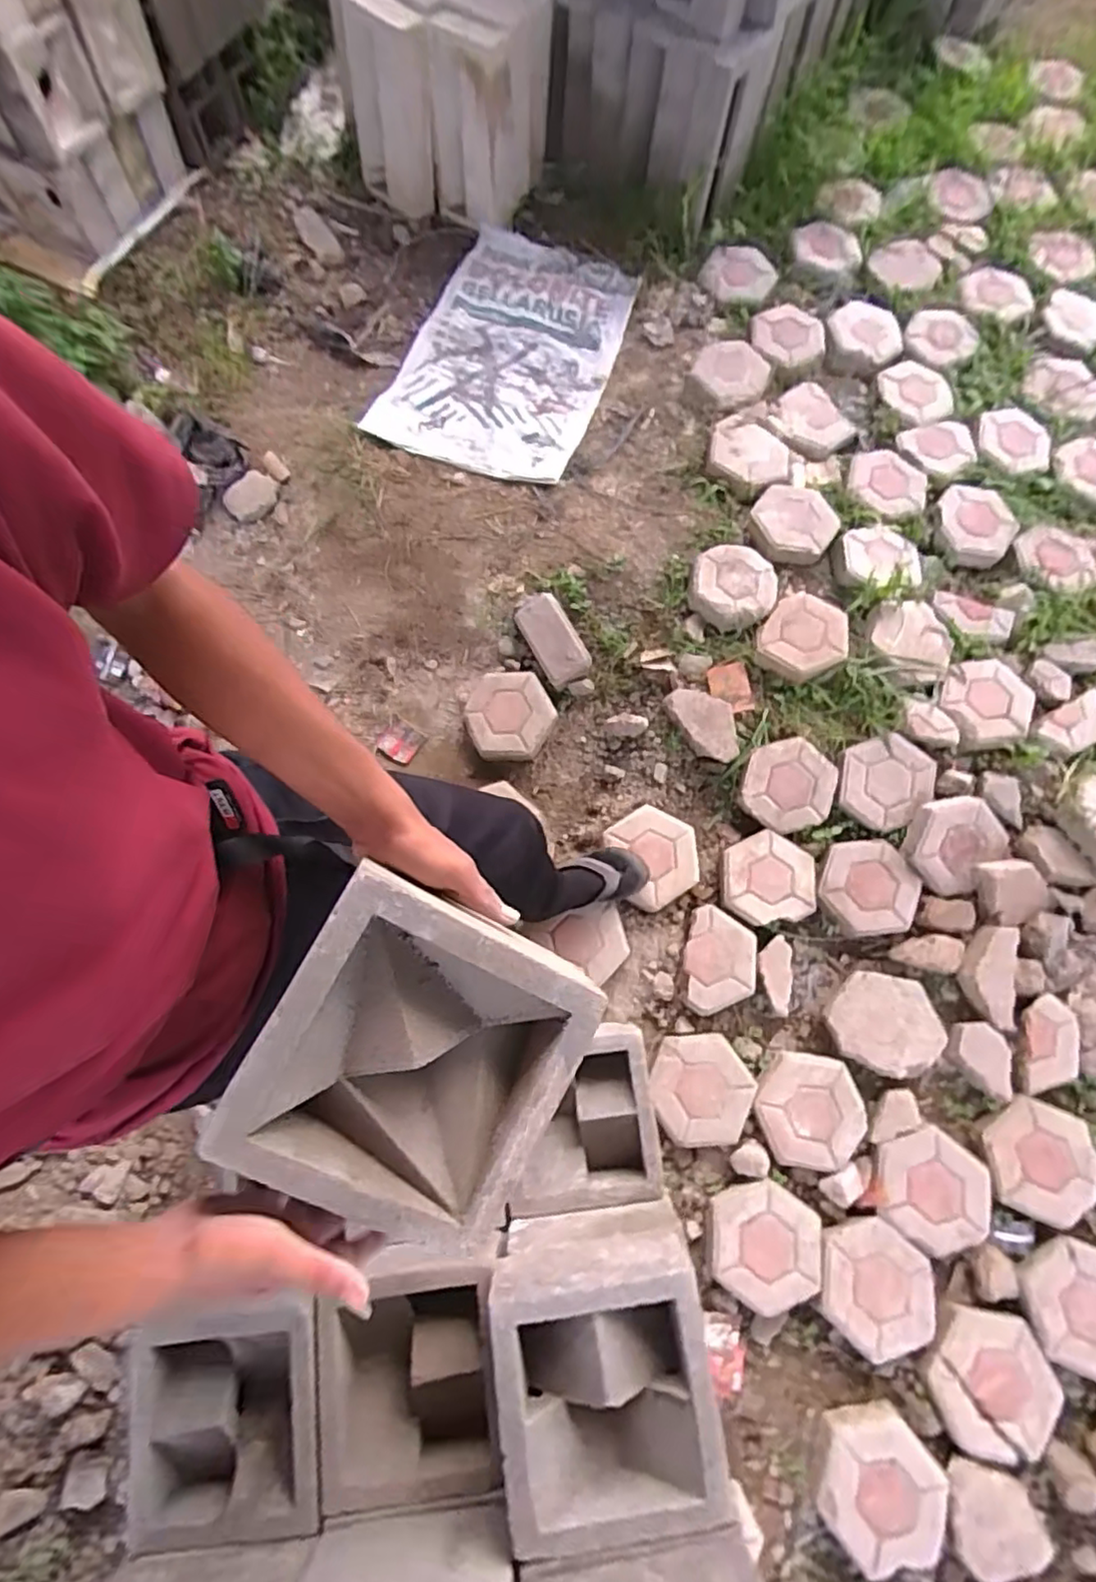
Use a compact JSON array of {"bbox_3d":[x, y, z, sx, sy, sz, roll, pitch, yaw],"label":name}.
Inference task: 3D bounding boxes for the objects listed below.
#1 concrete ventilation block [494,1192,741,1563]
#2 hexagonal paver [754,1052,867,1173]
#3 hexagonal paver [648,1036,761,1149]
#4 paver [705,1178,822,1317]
[{"bbox_3d":[0.055,0.591,0.668,0.197,0.173,0.206,-7,74,-2],"label":"concrete ventilation block"},{"bbox_3d":[0.520,0.631,1.265,0.213,0.039,0.209,9,74,3],"label":"hexagonal paver"},{"bbox_3d":[0.309,0.589,1.266,0.203,0.050,0.200,-3,74,-1],"label":"hexagonal paver"},{"bbox_3d":[0.404,0.846,1.188,0.221,0.047,0.212,35,76,10],"label":"paver"}]

